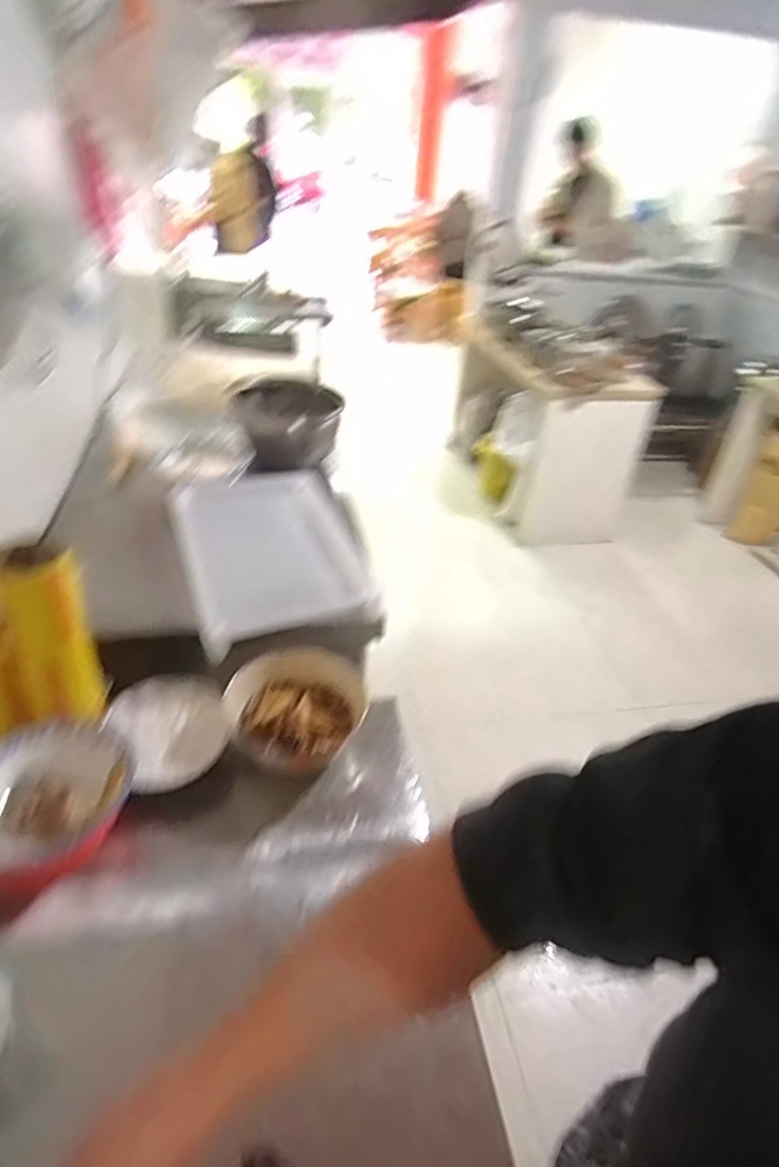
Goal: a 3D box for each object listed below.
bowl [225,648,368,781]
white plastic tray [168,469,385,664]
[{"bbox_3d":[-0.135,0.184,0.941,0.187,0.088,0.179,4,35,-3],"label":"bowl"},{"bbox_3d":[-0.217,-0.063,1.174,0.310,0.076,0.447,-9,37,-20],"label":"white plastic tray"}]

